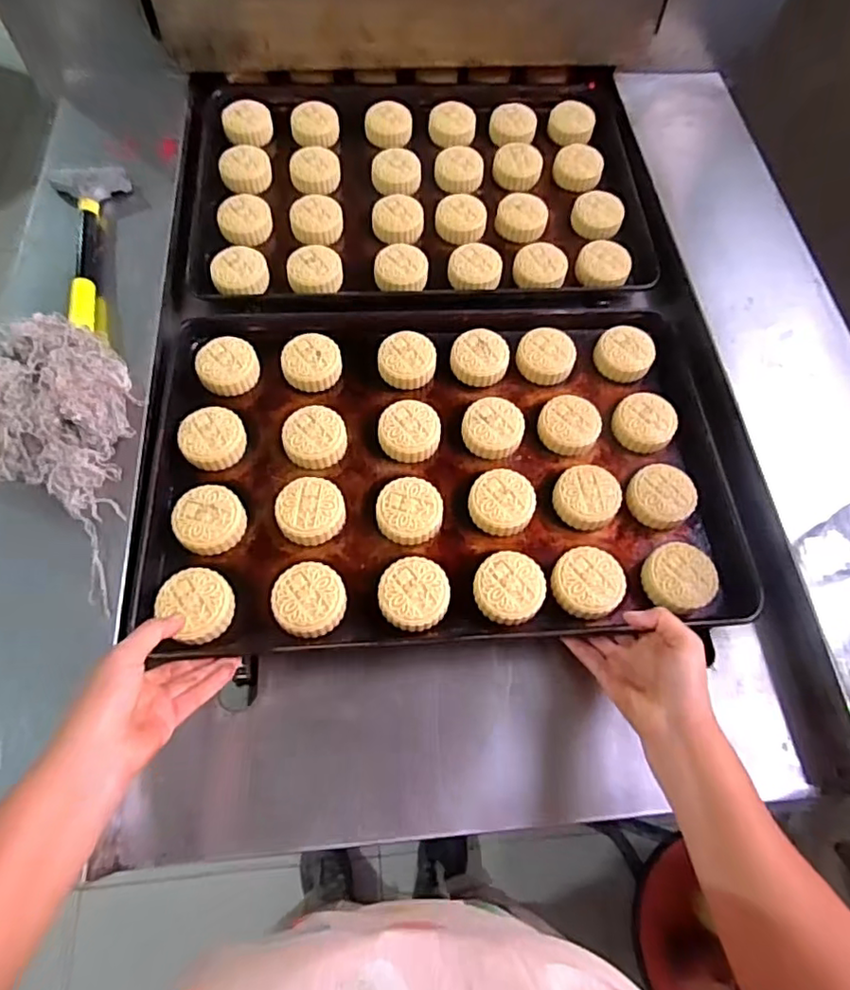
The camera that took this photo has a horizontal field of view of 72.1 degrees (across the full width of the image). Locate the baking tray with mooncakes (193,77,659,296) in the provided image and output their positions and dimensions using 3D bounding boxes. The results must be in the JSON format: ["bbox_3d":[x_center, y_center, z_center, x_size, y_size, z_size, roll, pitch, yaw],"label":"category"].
[{"bbox_3d":[-0.009,-0.444,0.821,0.614,0.054,0.421,-1,64,-4],"label":"baking tray with mooncakes"}]

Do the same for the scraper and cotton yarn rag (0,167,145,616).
[{"bbox_3d":[-0.389,-0.167,0.626,0.156,0.066,0.559,-2,64,-4],"label":"scraper and cotton yarn rag"}]

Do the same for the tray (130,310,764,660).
[{"bbox_3d":[0.023,-0.040,0.637,0.600,0.041,0.387,-2,64,-4],"label":"tray"}]

